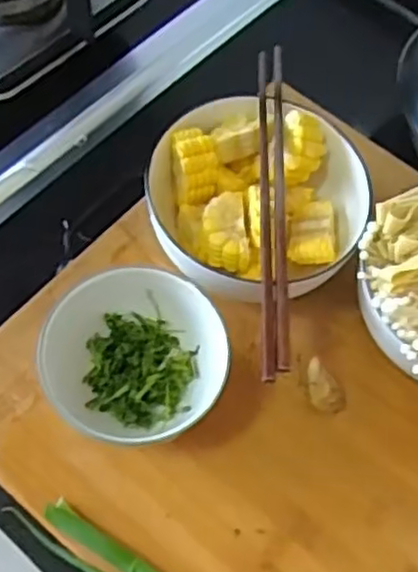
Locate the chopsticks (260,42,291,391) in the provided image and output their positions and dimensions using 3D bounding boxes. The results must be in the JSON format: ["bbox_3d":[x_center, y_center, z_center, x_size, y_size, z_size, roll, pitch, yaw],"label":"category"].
[{"bbox_3d":[0.041,-0.058,0.455,0.016,0.010,0.248,3,63,-2],"label":"chopsticks"}]

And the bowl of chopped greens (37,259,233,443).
[{"bbox_3d":[-0.045,0.046,0.454,0.109,0.064,0.101,2,63,-3],"label":"bowl of chopped greens"}]

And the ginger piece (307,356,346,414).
[{"bbox_3d":[0.079,0.067,0.476,0.023,0.020,0.036,-4,64,-6],"label":"ginger piece"}]

